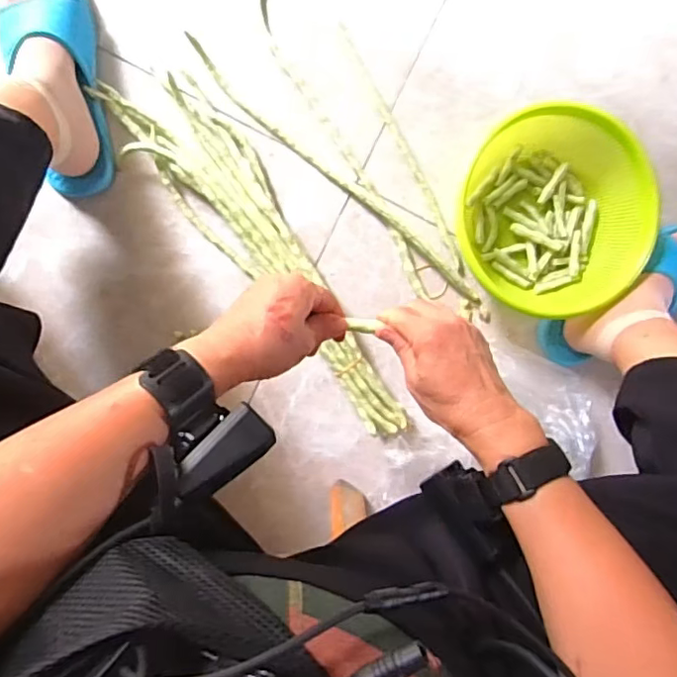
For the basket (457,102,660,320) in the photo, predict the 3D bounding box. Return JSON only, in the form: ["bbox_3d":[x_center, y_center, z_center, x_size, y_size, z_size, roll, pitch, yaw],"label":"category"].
[{"bbox_3d":[0.261,-0.149,0.684,0.214,0.090,0.226,0,94,-7],"label":"basket"}]

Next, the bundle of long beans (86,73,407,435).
[{"bbox_3d":[-0.082,-0.093,0.676,0.105,0.039,0.503,-35,97,-3],"label":"bundle of long beans"}]

